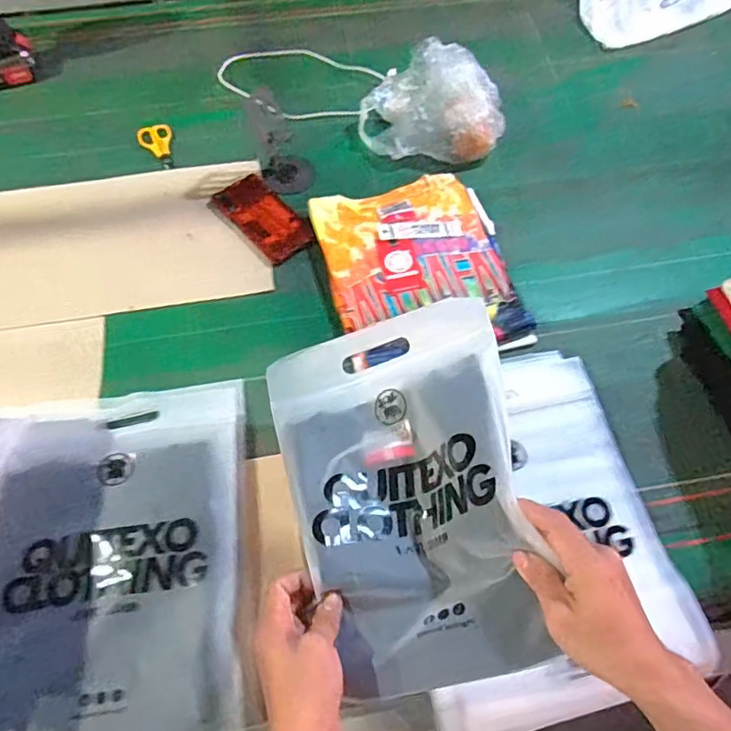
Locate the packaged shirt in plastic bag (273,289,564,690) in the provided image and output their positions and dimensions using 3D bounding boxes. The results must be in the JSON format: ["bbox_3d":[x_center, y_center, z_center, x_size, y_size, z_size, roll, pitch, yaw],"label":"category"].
[{"bbox_3d":[0.028,0.100,0.517,0.233,0.029,0.345,-21,56,12],"label":"packaged shirt in plastic bag"}]

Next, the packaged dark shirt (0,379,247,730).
[{"bbox_3d":[-0.248,0.182,0.577,0.241,0.033,0.361,-6,59,-4],"label":"packaged dark shirt"}]

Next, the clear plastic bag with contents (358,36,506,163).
[{"bbox_3d":[0.103,-0.409,0.880,0.220,0.103,0.170,7,61,4],"label":"clear plastic bag with contents"}]

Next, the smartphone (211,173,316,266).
[{"bbox_3d":[-0.148,-0.216,0.817,0.077,0.013,0.168,-36,67,-18],"label":"smartphone"}]

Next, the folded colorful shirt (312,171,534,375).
[{"bbox_3d":[0.070,-0.140,0.756,0.236,0.024,0.295,-13,62,-7],"label":"folded colorful shirt"}]

